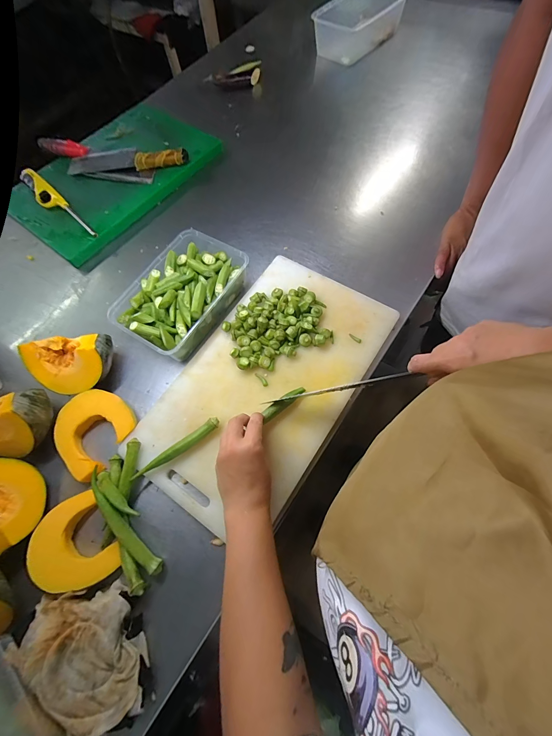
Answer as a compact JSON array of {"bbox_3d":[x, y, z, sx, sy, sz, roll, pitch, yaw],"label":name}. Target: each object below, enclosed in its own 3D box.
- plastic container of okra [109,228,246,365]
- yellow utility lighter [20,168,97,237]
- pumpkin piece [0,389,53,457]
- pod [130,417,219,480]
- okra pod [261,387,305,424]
[{"bbox_3d":[-0.163,-0.132,0.534,0.156,0.062,0.224,29,70,17],"label":"plastic container of okra"},{"bbox_3d":[-0.468,-0.350,0.648,0.045,0.022,0.269,-42,69,-15],"label":"yellow utility lighter"},{"bbox_3d":[-0.391,0.076,0.437,0.126,0.063,0.085,-8,64,1],"label":"pumpkin piece"},{"bbox_3d":[-0.139,0.117,0.440,0.135,0.018,0.018,-35,69,-10],"label":"pod"},{"bbox_3d":[0.012,0.052,0.461,0.074,0.017,0.015,-37,68,-15],"label":"okra pod"}]

